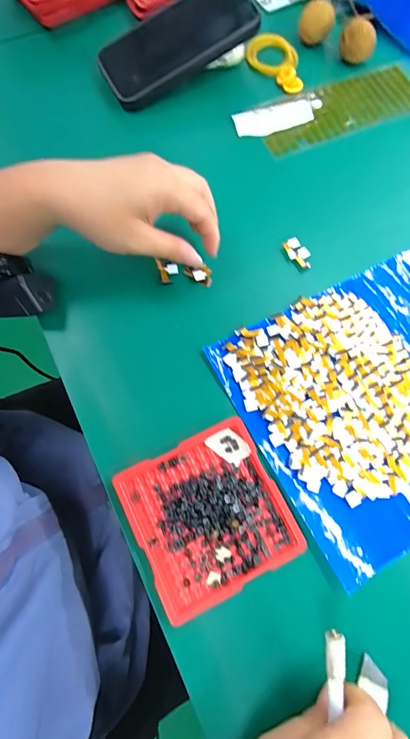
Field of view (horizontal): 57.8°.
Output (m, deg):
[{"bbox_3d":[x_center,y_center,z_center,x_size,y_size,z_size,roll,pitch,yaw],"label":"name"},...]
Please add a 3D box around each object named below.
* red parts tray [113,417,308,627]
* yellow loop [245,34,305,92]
[{"bbox_3d":[0.002,0.098,0.255,0.099,0.007,0.099,-25,75,-10],"label":"red parts tray"},{"bbox_3d":[0.075,-0.333,0.401,0.057,0.011,0.071,1,72,-2],"label":"yellow loop"}]

